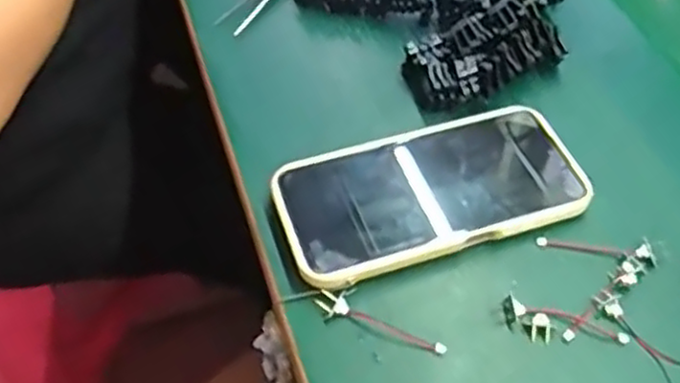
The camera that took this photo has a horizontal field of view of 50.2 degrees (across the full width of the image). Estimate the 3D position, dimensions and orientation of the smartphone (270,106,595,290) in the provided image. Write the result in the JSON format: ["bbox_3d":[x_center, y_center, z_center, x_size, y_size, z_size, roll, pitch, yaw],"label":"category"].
[{"bbox_3d":[0.051,0.000,0.410,0.170,0.017,0.082,-15,54,-13],"label":"smartphone"}]

